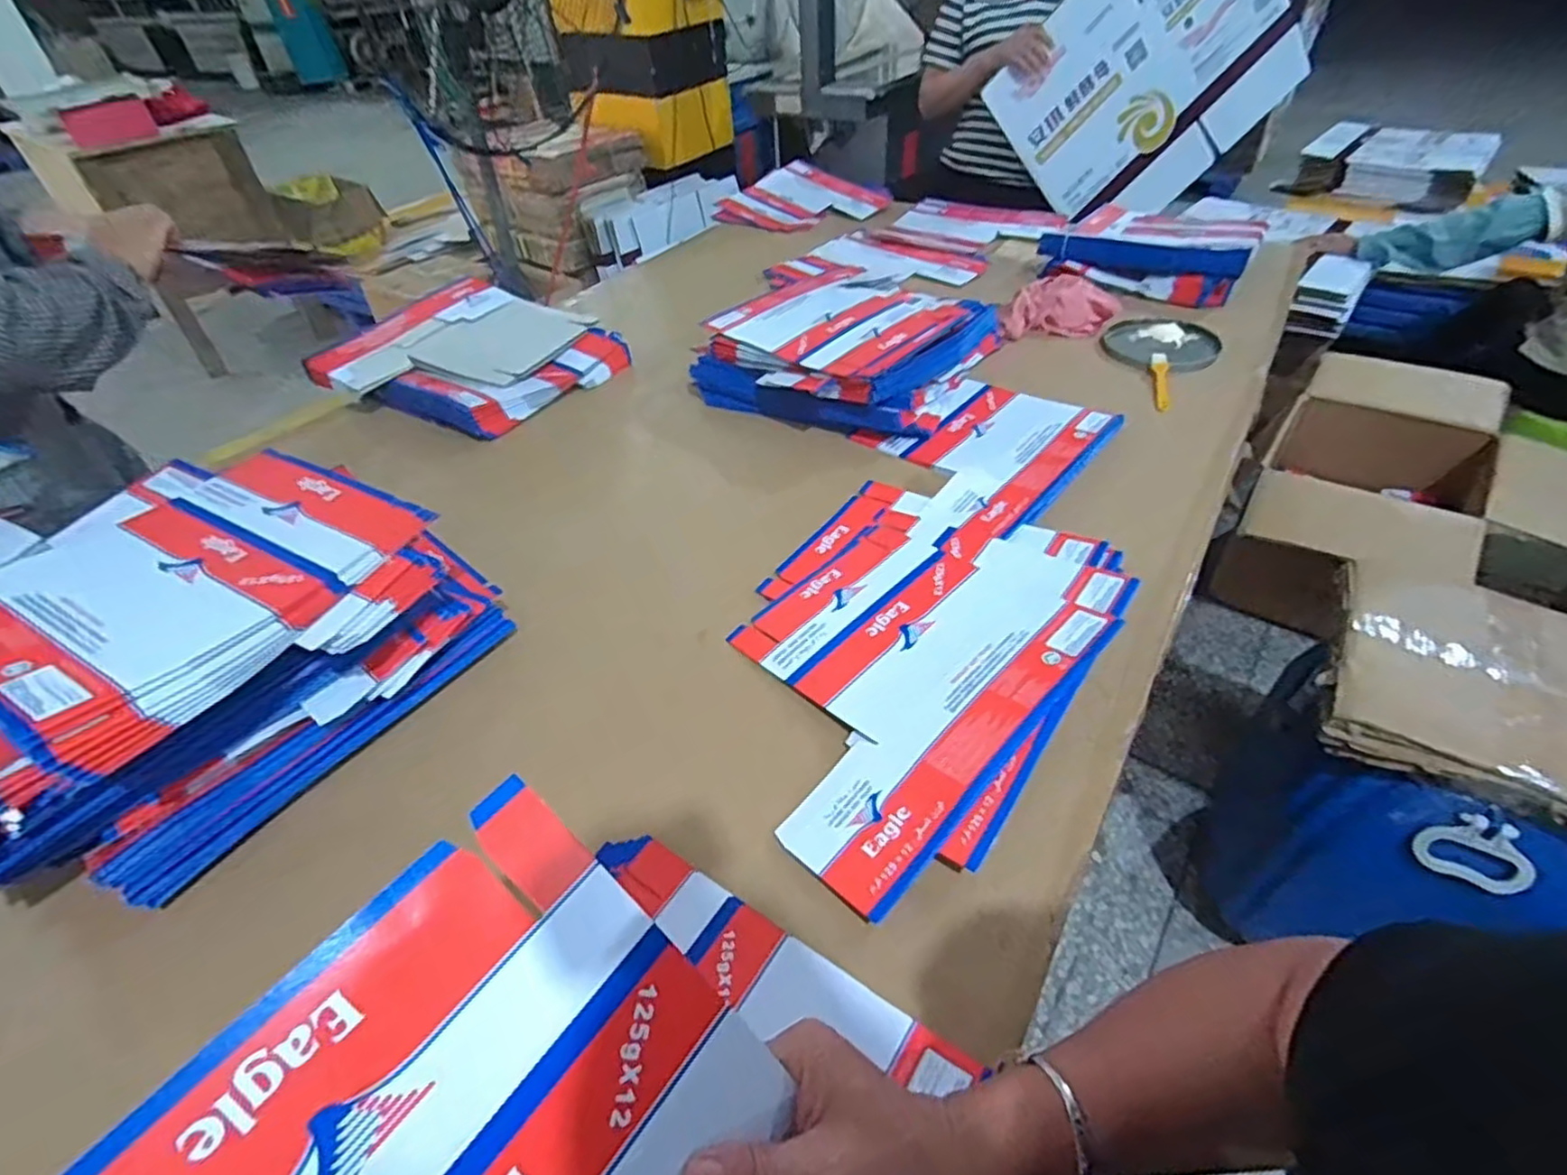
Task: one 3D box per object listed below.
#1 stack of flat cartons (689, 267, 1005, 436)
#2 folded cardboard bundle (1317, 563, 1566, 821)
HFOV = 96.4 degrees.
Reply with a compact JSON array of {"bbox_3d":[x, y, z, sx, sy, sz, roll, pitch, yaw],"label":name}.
[{"bbox_3d":[0.105,-0.372,1.069,0.359,0.096,0.375,25,50,27],"label":"stack of flat cartons"},{"bbox_3d":[0.838,0.108,0.823,0.317,0.052,0.331,22,49,25],"label":"folded cardboard bundle"}]

